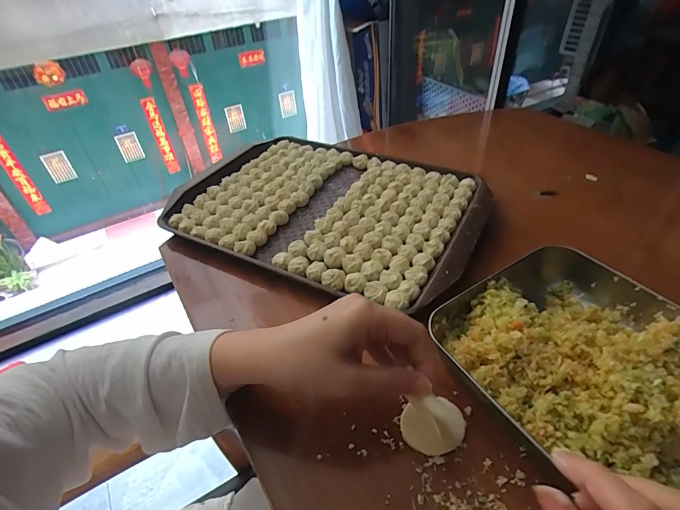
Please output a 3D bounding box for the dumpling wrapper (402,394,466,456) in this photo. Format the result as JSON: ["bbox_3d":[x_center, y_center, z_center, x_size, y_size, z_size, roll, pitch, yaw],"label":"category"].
[{"bbox_3d":[0.075,0.137,0.310,0.049,0.006,0.044,6,44,10],"label":"dumpling wrapper"}]

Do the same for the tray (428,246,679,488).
[{"bbox_3d":[0.235,0.097,0.308,0.214,0.056,0.269,-28,47,-25],"label":"tray"}]

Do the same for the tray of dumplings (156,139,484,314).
[{"bbox_3d":[-0.020,-0.074,0.535,0.409,0.037,0.284,18,46,23],"label":"tray of dumplings"}]

